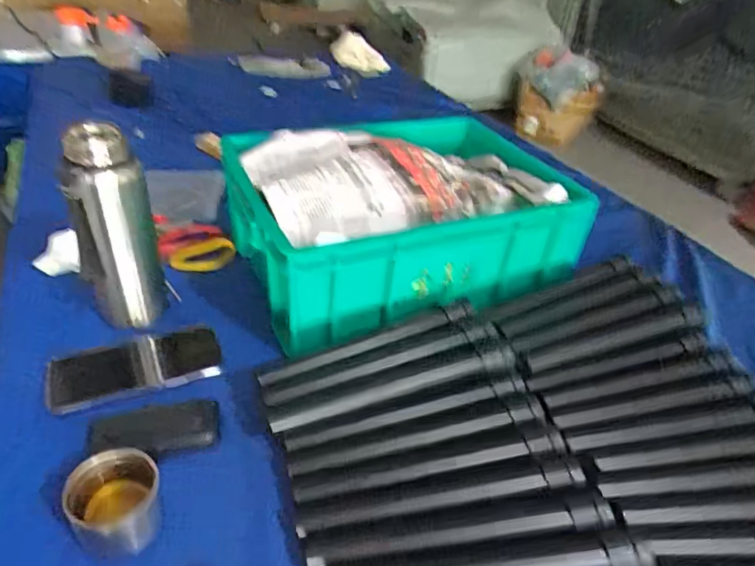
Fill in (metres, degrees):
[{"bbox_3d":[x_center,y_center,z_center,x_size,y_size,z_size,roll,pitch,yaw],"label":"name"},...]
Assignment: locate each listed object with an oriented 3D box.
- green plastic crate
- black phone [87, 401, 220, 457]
[{"bbox_3d":[0.028,-0.094,0.688,0.410,0.148,0.294,-11,39,-19],"label":"green plastic crate"},{"bbox_3d":[-0.199,0.134,0.466,0.107,0.017,0.047,-8,38,-16],"label":"black phone"}]

